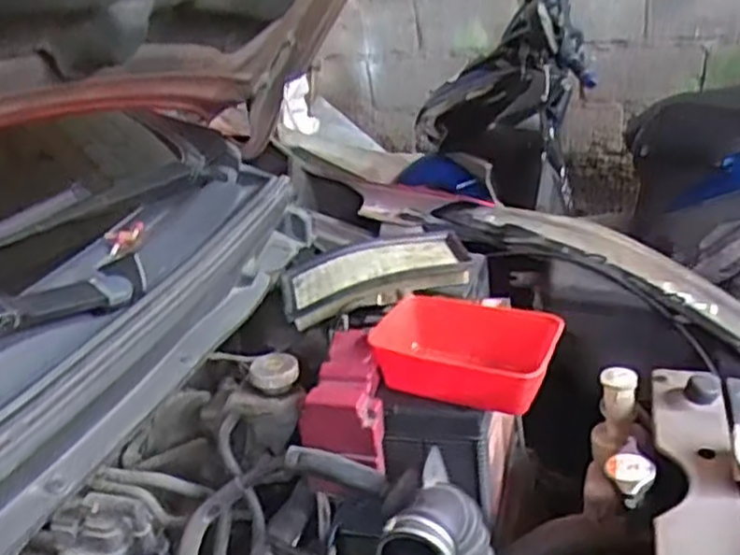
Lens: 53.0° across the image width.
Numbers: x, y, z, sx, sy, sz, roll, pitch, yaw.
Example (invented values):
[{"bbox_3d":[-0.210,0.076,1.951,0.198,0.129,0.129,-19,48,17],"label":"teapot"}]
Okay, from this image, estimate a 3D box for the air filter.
[{"bbox_3d":[0.005,-0.010,1.004,0.245,0.045,0.187,-9,28,-2],"label":"air filter"}]

